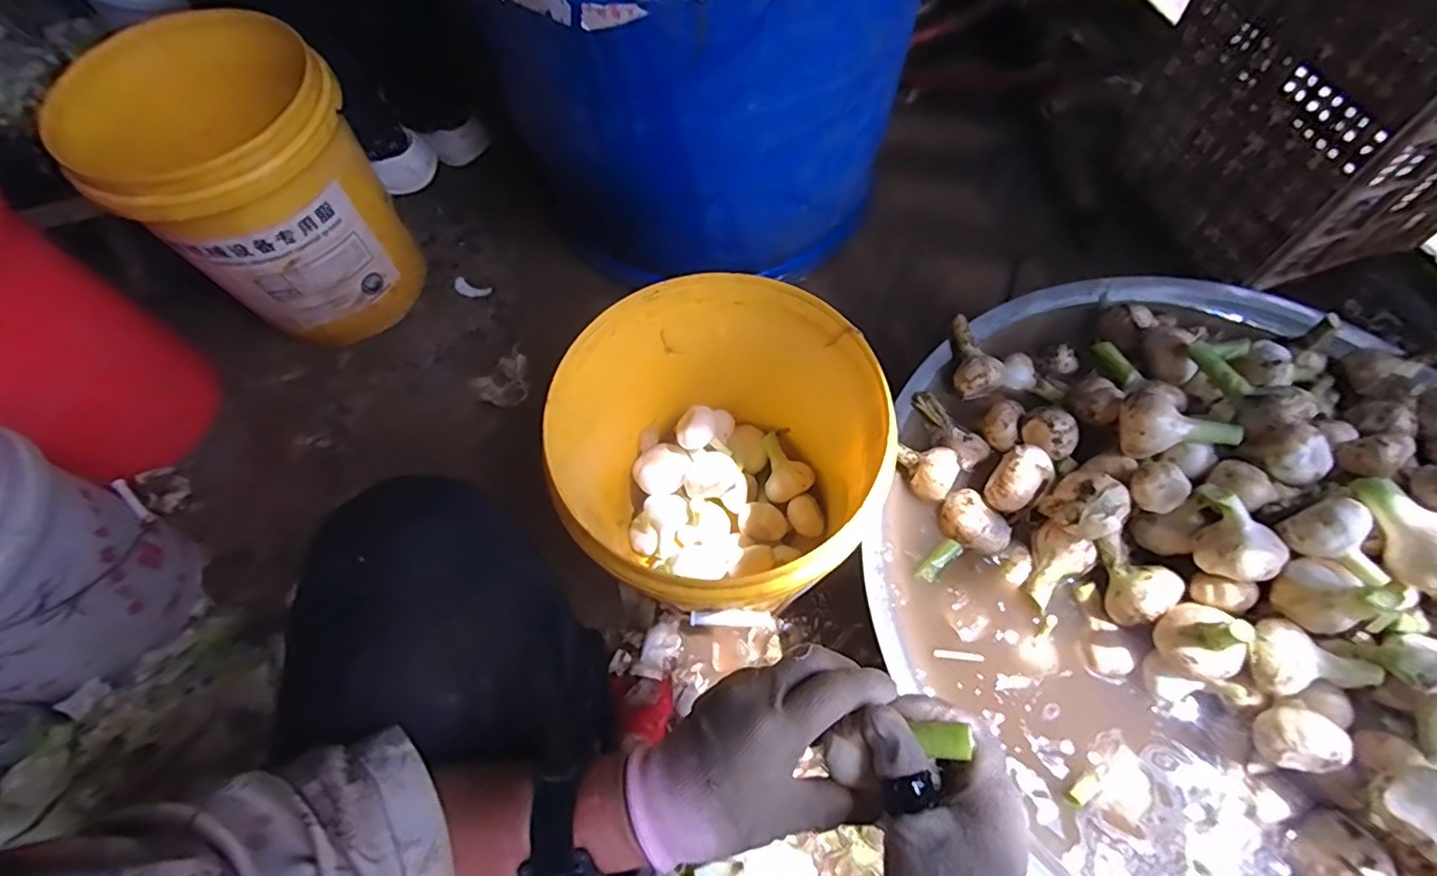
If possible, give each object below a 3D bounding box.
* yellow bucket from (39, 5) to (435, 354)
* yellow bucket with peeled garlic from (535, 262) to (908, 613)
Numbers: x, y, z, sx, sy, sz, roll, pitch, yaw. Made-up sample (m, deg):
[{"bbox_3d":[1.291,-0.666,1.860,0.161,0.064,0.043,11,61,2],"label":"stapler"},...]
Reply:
[{"bbox_3d":[-0.605,-0.320,0.837,0.292,0.341,0.267,-1,64,2],"label":"yellow bucket"},{"bbox_3d":[0.006,0.039,0.633,0.290,0.286,0.291,-1,64,2],"label":"yellow bucket with peeled garlic"}]

